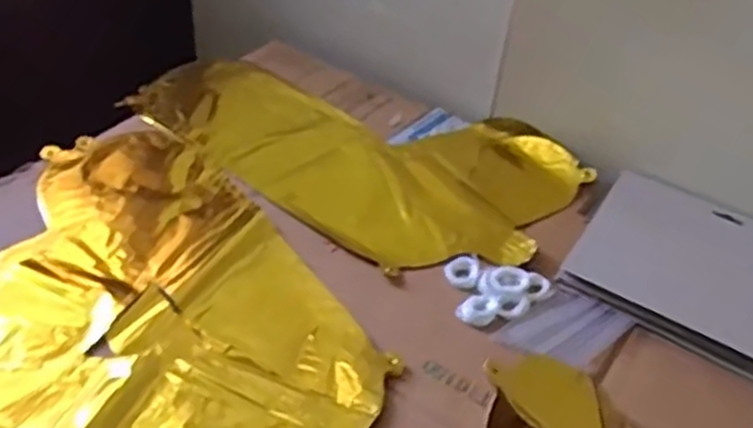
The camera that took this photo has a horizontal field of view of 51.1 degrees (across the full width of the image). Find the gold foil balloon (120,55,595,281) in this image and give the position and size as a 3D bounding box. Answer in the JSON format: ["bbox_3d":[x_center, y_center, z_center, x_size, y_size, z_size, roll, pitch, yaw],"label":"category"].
[{"bbox_3d":[-0.018,-0.073,0.744,0.390,0.017,0.244,33,47,27],"label":"gold foil balloon"}]

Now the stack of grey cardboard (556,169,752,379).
[{"bbox_3d":[0.268,0.043,0.629,0.195,0.012,0.167,27,44,21],"label":"stack of grey cardboard"}]

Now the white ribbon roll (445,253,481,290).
[{"bbox_3d":[0.068,0.044,0.613,0.028,0.006,0.033,20,42,15],"label":"white ribbon roll"}]

